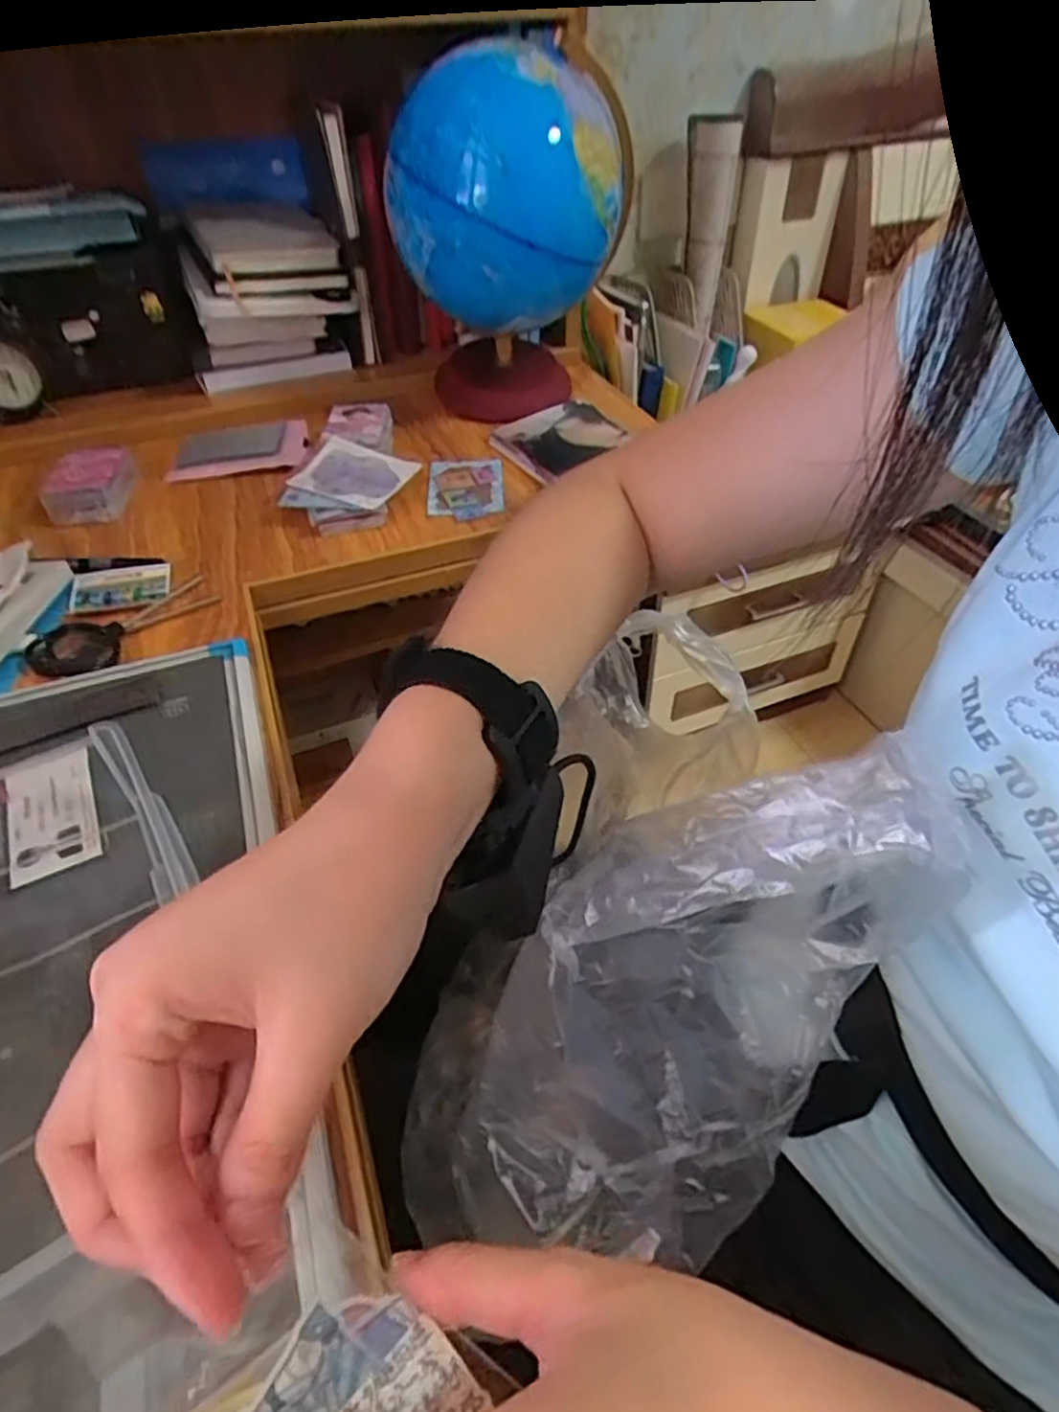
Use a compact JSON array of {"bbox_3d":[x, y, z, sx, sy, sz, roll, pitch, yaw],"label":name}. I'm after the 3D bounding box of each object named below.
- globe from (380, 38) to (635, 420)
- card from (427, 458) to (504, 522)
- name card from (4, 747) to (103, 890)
[{"bbox_3d":[-0.016,-0.454,0.717,0.214,0.301,0.182,1,44,4],"label":"globe"},{"bbox_3d":[-0.061,-0.211,0.679,0.070,0.005,0.116,-3,46,-2],"label":"card"},{"bbox_3d":[-0.261,0.059,0.388,0.044,0.009,0.082,-24,48,-19],"label":"name card"}]

